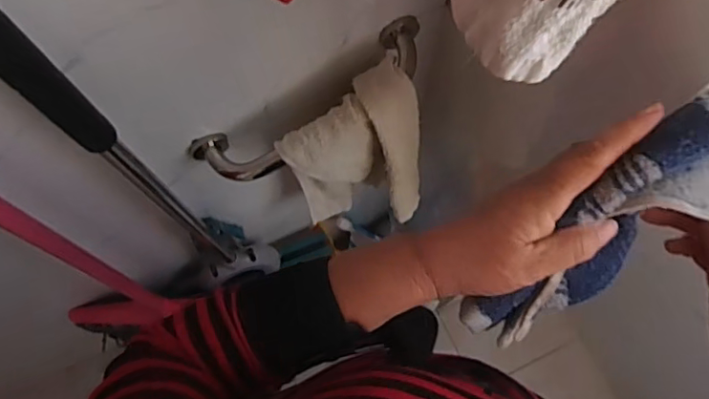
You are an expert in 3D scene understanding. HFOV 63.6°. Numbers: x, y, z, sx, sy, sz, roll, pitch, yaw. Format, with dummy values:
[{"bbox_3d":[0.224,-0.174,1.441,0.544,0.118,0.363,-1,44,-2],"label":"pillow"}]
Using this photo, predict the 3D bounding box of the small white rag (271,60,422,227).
[{"bbox_3d":[0.012,-0.030,0.783,0.172,0.320,0.127,-34,76,-11],"label":"small white rag"}]

